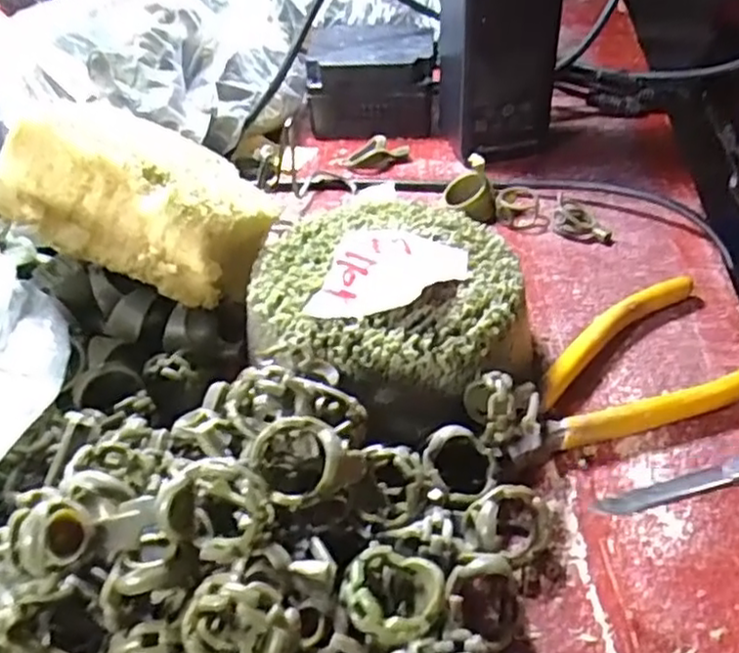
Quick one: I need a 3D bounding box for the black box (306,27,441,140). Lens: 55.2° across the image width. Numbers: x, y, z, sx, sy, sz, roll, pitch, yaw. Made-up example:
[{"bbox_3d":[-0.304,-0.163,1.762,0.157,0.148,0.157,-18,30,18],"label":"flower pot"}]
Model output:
[{"bbox_3d":[0.003,-0.158,0.455,0.080,0.050,0.069,2,41,6],"label":"black box"}]

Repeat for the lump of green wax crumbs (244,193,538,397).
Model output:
[{"bbox_3d":[0.005,-0.009,0.273,0.097,0.053,0.094,-11,42,-9],"label":"lump of green wax crumbs"}]

